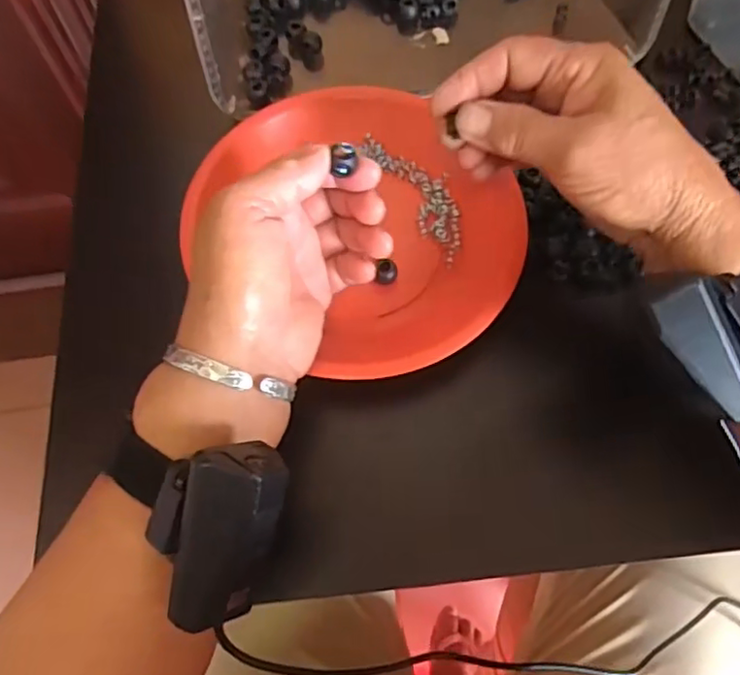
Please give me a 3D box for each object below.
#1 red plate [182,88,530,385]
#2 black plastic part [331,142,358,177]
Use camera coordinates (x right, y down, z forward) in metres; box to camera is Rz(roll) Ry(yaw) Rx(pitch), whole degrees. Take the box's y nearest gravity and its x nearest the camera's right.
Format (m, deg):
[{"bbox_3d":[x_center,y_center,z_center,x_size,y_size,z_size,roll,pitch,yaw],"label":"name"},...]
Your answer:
[{"bbox_3d":[-0.006,-0.065,0.369,0.173,0.032,0.189,0,66,-1],"label":"red plate"},{"bbox_3d":[-0.012,-0.083,0.286,0.011,0.010,0.011,8,66,3],"label":"black plastic part"}]

